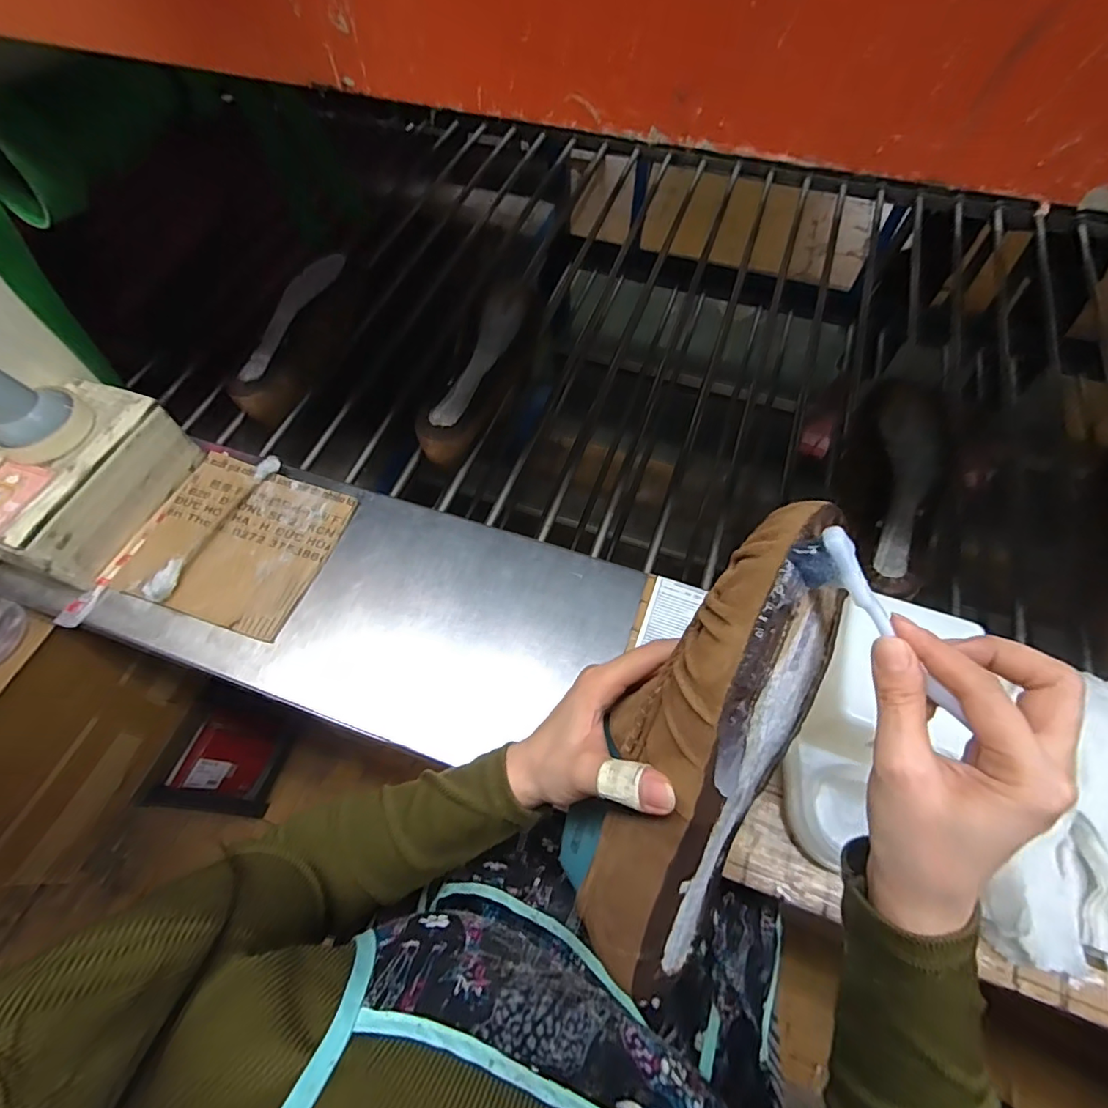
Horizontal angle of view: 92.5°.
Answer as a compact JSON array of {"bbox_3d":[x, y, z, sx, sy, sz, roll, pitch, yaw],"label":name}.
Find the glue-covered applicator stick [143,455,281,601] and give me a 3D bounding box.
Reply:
[{"bbox_3d":[-0.354,-0.032,0.558,0.018,0.020,0.188,19,65,14],"label":"glue-covered applicator stick"}]

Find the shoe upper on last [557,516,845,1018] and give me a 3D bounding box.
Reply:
[{"bbox_3d":[0.072,0.108,0.273,0.087,0.274,0.075,23,17,14],"label":"shoe upper on last"}]

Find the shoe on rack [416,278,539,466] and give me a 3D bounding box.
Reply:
[{"bbox_3d":[-0.095,-0.239,0.683,0.080,0.082,0.279,15,63,11],"label":"shoe on rack"}]

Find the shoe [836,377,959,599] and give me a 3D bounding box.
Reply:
[{"bbox_3d":[0.371,-0.077,0.573,0.098,0.075,0.278,15,64,12],"label":"shoe"}]

